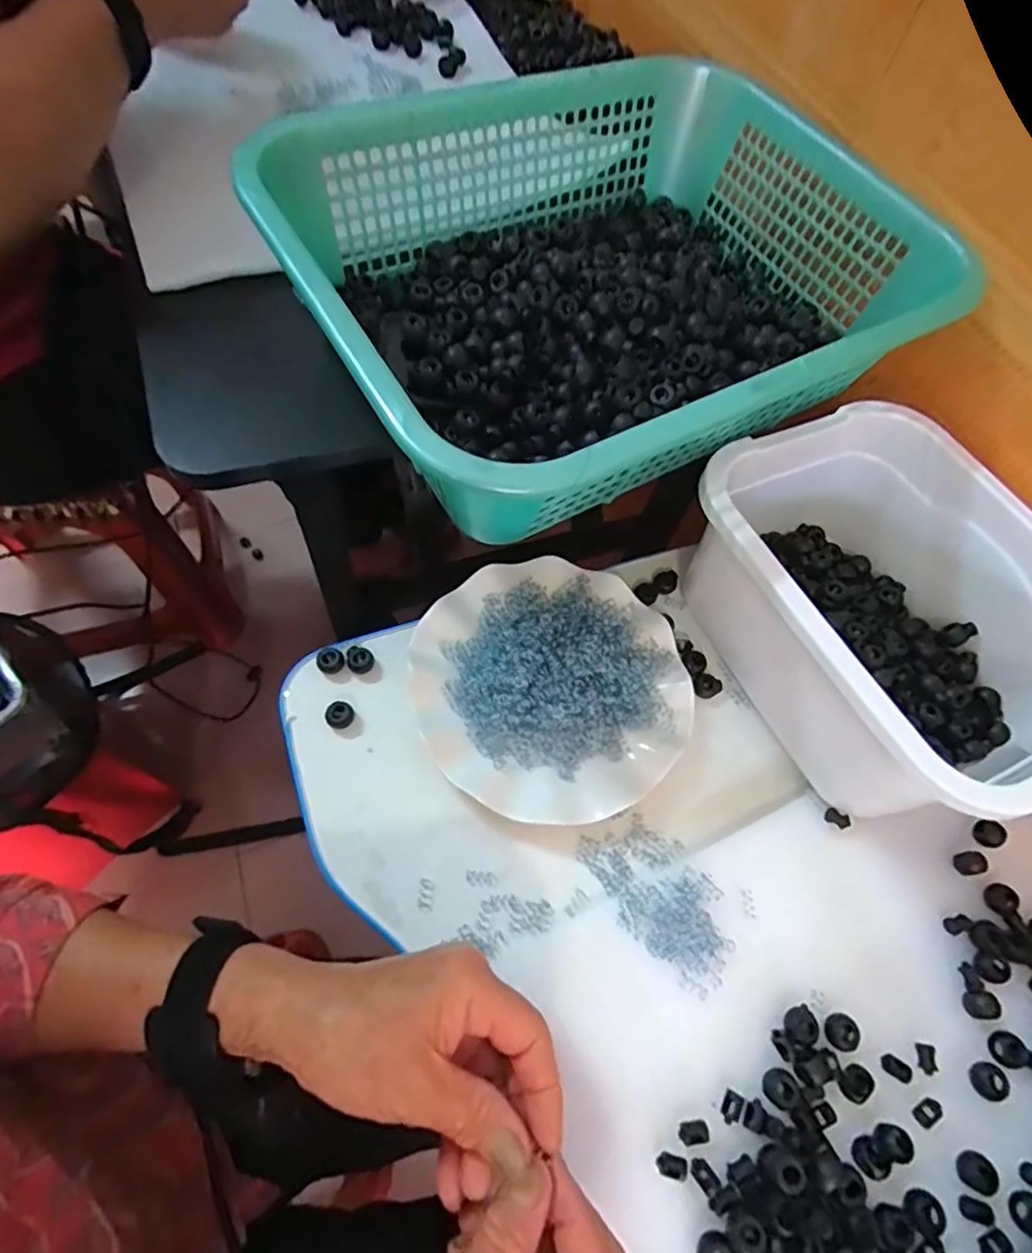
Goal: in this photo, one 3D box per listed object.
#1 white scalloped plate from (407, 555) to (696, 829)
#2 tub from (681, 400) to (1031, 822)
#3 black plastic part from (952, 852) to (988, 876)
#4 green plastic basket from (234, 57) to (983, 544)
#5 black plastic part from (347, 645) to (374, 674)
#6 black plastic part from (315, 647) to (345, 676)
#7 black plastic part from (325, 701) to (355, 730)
[{"bbox_3d":[0.025,0.035,0.411,0.177,0.026,0.178,3,63,-5],"label":"white scalloped plate"},{"bbox_3d":[0.235,-0.005,0.403,0.187,0.120,0.246,-22,64,-16],"label":"tub"},{"bbox_3d":[0.286,0.149,0.385,0.016,0.008,0.013,-9,65,-11],"label":"black plastic part"},{"bbox_3d":[0.057,-0.220,0.392,0.378,0.092,0.296,-26,69,-18],"label":"green plastic basket"},{"bbox_3d":[-0.106,0.023,0.417,0.016,0.010,0.016,3,63,-5],"label":"black plastic part"},{"bbox_3d":[-0.125,0.023,0.414,0.017,0.013,0.015,-27,69,-18],"label":"black plastic part"},{"bbox_3d":[-0.114,0.058,0.399,0.018,0.013,0.016,-27,69,-18],"label":"black plastic part"}]

